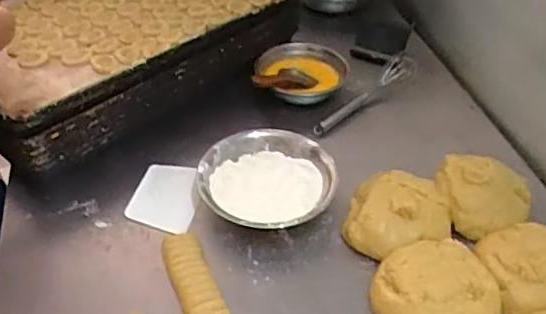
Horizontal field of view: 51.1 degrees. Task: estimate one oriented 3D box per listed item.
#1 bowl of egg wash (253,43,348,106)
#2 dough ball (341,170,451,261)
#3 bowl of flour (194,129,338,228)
[{"bbox_3d":[0.050,-0.150,1.023,0.151,0.050,0.141,0,42,0],"label":"bowl of egg wash"},{"bbox_3d":[0.164,0.076,0.769,0.123,0.054,0.129,0,42,0],"label":"dough ball"},{"bbox_3d":[-0.008,0.035,0.819,0.192,0.047,0.174,10,43,9],"label":"bowl of flour"}]

